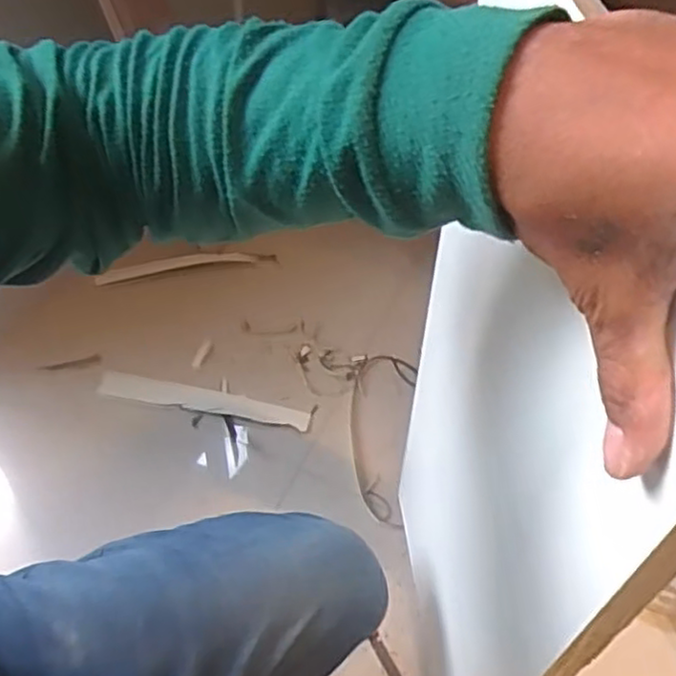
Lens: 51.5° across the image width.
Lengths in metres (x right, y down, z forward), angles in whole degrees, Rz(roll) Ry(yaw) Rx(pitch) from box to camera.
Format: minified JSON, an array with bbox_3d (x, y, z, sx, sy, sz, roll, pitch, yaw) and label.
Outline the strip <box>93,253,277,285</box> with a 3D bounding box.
[{"bbox_3d":[-0.261,-0.129,1.196,0.300,0.014,0.024,-9,53,-11],"label":"strip"}]

